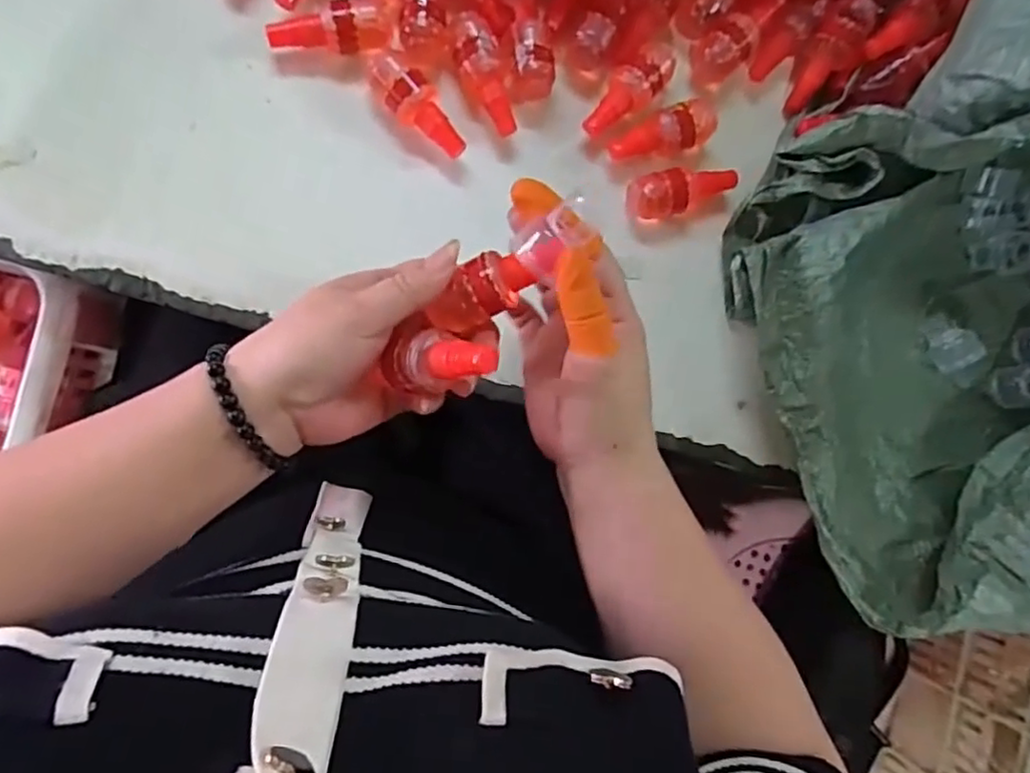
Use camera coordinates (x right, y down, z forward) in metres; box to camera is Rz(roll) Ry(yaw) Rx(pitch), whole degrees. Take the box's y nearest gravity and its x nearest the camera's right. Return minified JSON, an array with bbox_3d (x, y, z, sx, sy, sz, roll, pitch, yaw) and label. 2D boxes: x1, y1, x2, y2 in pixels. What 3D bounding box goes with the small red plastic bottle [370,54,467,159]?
[{"bbox_3d":[-0.062,-0.176,0.421,0.027,0.031,0.070,-39,94,-9],"label":"small red plastic bottle"}]

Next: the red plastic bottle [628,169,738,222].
[{"bbox_3d":[0.117,-0.134,0.450,0.075,0.025,0.029,-10,89,-10],"label":"red plastic bottle"}]

